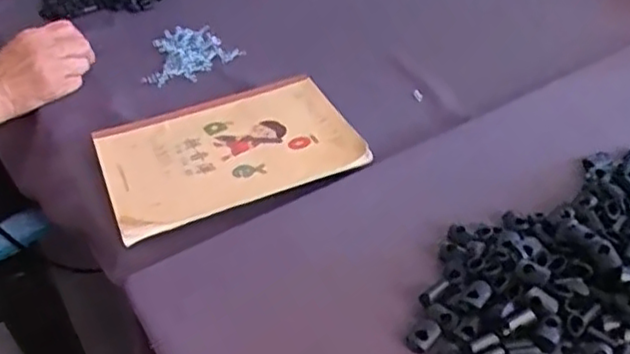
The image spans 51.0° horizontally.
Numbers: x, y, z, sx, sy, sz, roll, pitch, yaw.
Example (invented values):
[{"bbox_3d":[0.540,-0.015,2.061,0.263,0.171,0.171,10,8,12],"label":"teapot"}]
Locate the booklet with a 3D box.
[{"bbox_3d":[-0.076,-0.026,0.567,0.204,0.013,0.148,-17,41,-15],"label":"booklet"}]

